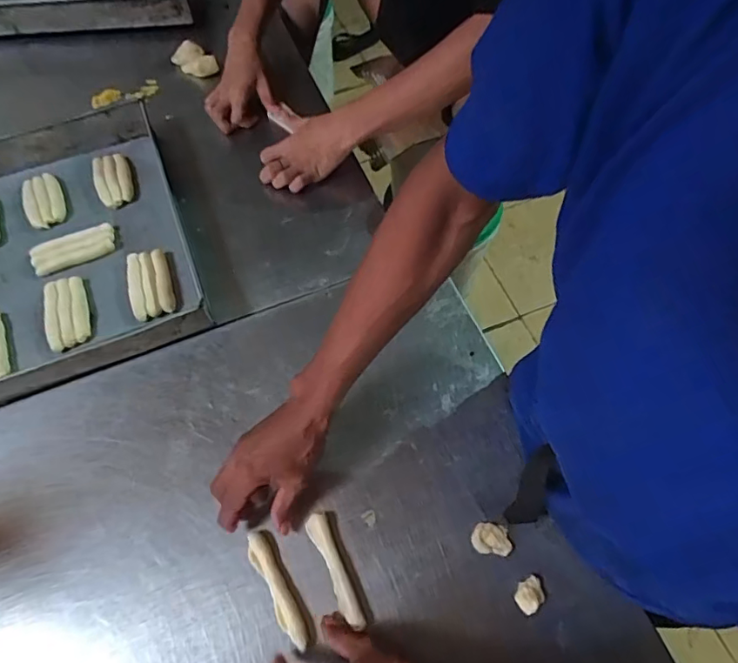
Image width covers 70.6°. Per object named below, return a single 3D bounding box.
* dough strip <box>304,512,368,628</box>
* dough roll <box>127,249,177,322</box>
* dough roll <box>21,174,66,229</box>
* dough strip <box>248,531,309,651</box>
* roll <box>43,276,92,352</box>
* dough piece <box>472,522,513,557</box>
[{"bbox_3d":[-0.036,0.245,0.542,0.023,0.007,0.112,-25,67,-10],"label":"dough strip"},{"bbox_3d":[-0.288,-0.064,0.691,0.053,0.026,0.096,-17,65,-6],"label":"dough roll"},{"bbox_3d":[-0.486,-0.194,0.781,0.053,0.024,0.091,-21,65,-8],"label":"dough roll"},{"bbox_3d":[-0.094,0.263,0.533,0.025,0.013,0.119,-28,67,-11],"label":"dough strip"},{"bbox_3d":[-0.398,-0.026,0.683,0.058,0.014,0.103,-18,65,-7],"label":"roll"},{"bbox_3d":[0.128,0.218,0.546,0.040,0.012,0.030,6,64,5],"label":"dough piece"}]

